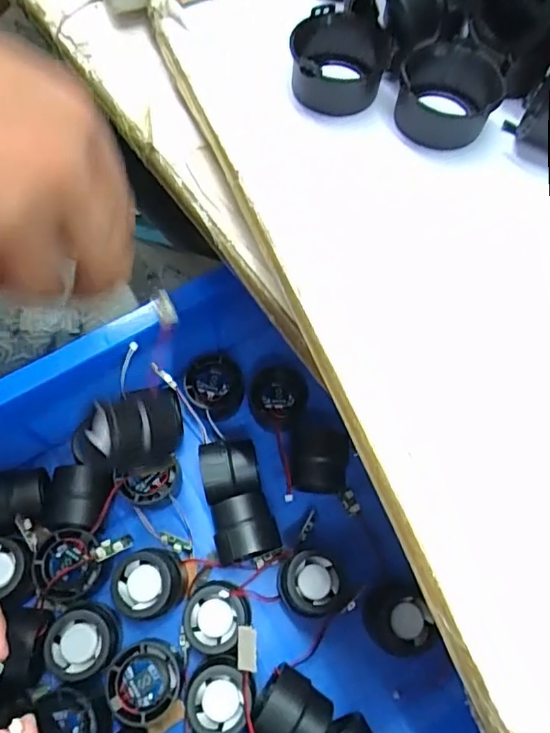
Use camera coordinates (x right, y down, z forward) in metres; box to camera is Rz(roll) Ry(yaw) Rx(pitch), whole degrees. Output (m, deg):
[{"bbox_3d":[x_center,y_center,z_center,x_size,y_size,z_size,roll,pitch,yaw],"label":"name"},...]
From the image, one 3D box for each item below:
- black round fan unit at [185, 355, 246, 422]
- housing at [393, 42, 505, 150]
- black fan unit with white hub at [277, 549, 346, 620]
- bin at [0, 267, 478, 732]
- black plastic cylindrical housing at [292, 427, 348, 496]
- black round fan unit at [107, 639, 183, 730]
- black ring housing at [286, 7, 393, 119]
[{"bbox_3d":[-0.056,0.022,0.500,0.050,0.050,0.047,1,66,-3],"label":"black round fan unit"},{"bbox_3d":[0.089,-0.143,0.280,0.048,0.029,0.046,1,66,-3],"label":"housing"},{"bbox_3d":[0.031,0.178,0.437,0.054,0.036,0.051,1,66,-3],"label":"black fan unit with white hub"},{"bbox_3d":[-0.081,0.189,0.394,0.419,0.129,0.417,-27,70,-14],"label":"bin"},{"bbox_3d":[0.040,0.085,0.475,0.054,0.045,0.052,-1,66,-3],"label":"black plastic cylindrical housing"},{"bbox_3d":[-0.097,0.239,0.408,0.050,0.045,0.051,16,66,4],"label":"black round fan unit"},{"bbox_3d":[0.036,-0.166,0.289,0.055,0.029,0.052,0,66,-3],"label":"black ring housing"}]

